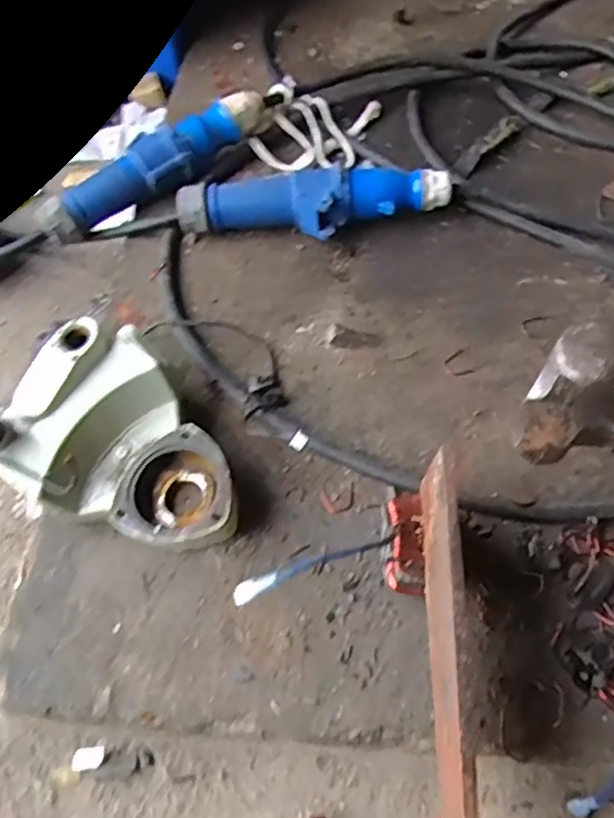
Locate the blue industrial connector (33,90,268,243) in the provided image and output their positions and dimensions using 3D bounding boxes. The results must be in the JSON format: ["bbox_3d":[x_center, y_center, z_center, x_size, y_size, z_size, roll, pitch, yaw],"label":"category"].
[{"bbox_3d":[-0.141,-0.233,0.627,0.246,0.051,0.052,-37,63,-18],"label":"blue industrial connector"}]

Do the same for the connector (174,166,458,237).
[{"bbox_3d":[0.006,-0.182,0.589,0.241,0.050,0.055,-1,58,2],"label":"connector"}]

